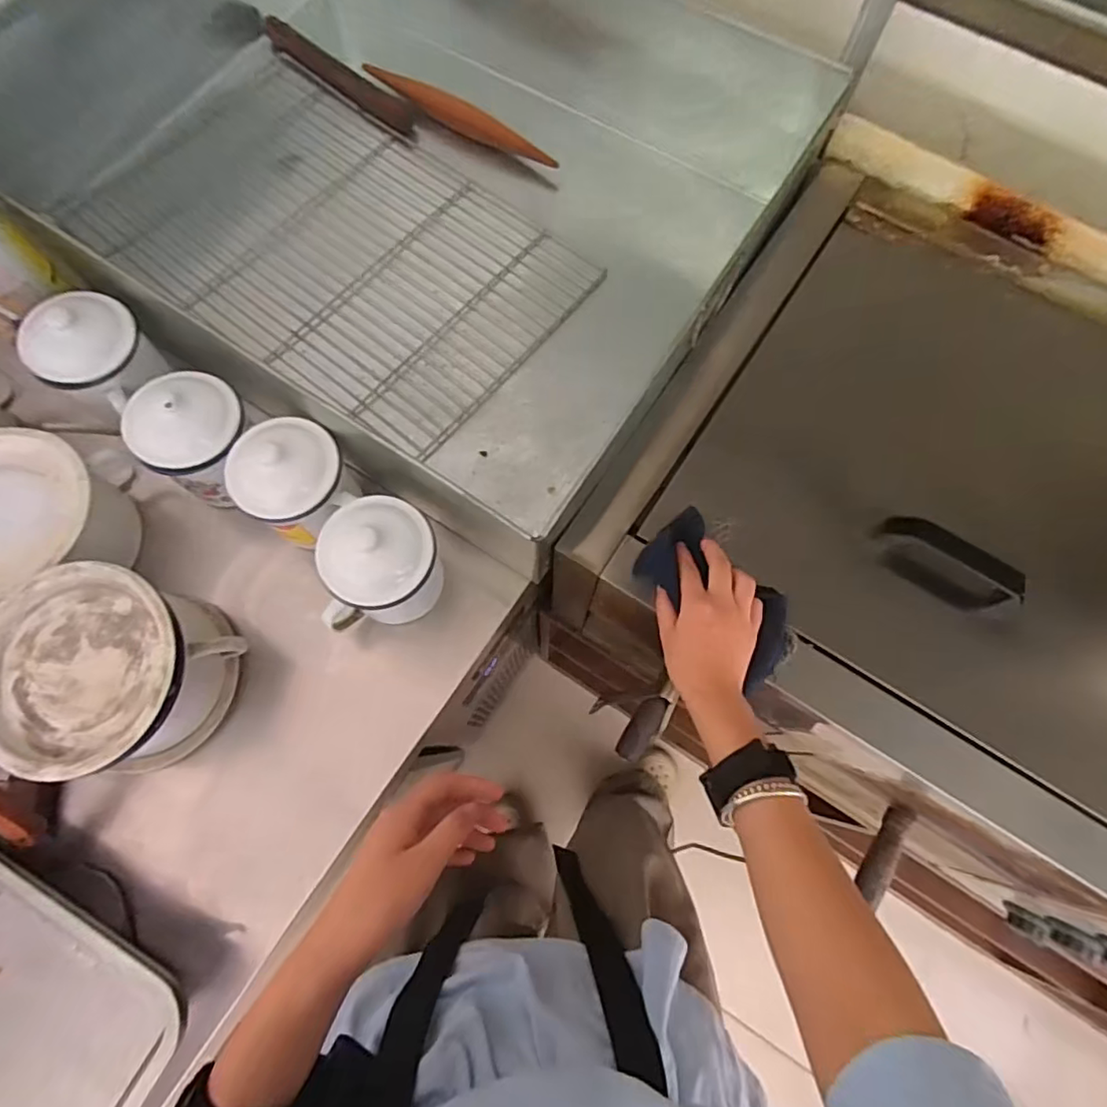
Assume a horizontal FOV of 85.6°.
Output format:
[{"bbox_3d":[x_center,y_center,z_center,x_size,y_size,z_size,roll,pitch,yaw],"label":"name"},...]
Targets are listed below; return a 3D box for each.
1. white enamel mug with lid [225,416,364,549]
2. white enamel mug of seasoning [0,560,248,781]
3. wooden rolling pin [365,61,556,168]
[{"bbox_3d":[-0.253,-0.068,0.603,0.102,0.132,0.100,0,72,-1],"label":"white enamel mug with lid"},{"bbox_3d":[-0.396,0.112,0.548,0.160,0.129,0.166,0,72,0],"label":"white enamel mug of seasoning"},{"bbox_3d":[-0.132,-0.608,0.829,0.314,0.030,0.027,32,75,10],"label":"wooden rolling pin"}]

